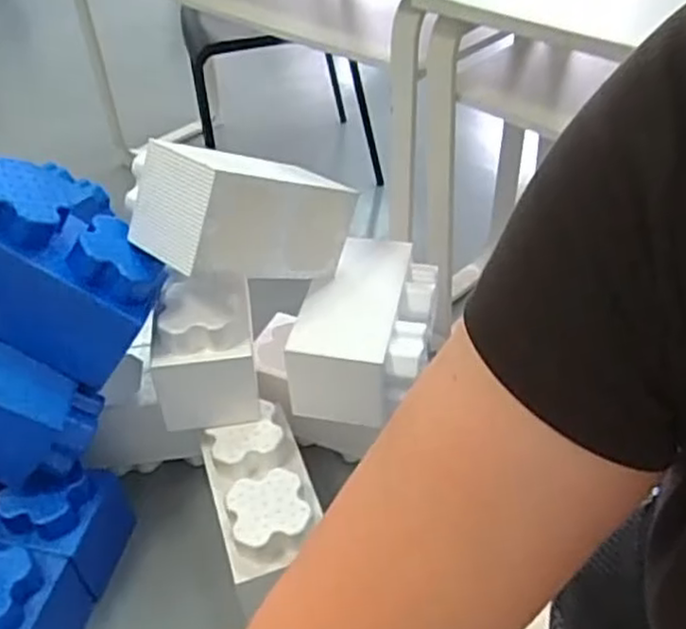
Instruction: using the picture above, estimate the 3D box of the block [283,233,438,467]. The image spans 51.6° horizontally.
[{"bbox_3d":[0.041,0.039,1.176,0.194,0.175,0.330,7,42,12],"label":"block"}]

